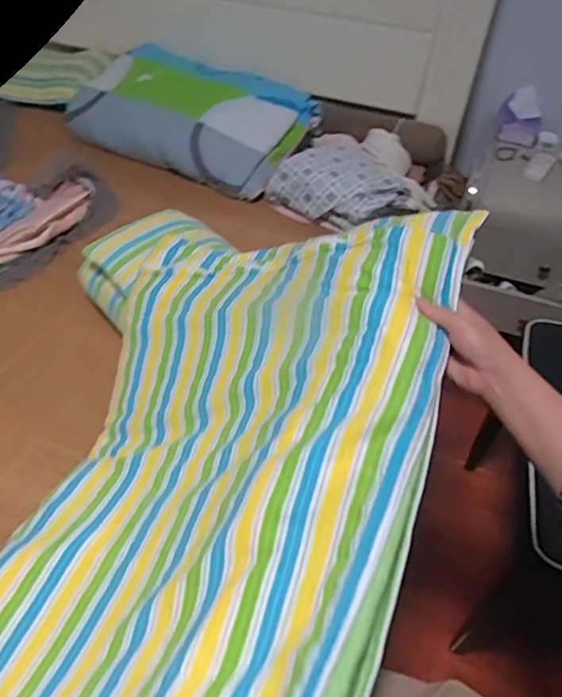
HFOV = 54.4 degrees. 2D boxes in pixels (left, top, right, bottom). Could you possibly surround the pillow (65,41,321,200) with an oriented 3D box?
[{"bbox_3d":[-0.245,-0.604,1.373,0.610,0.163,0.339,24,46,20],"label":"pillow"}]

